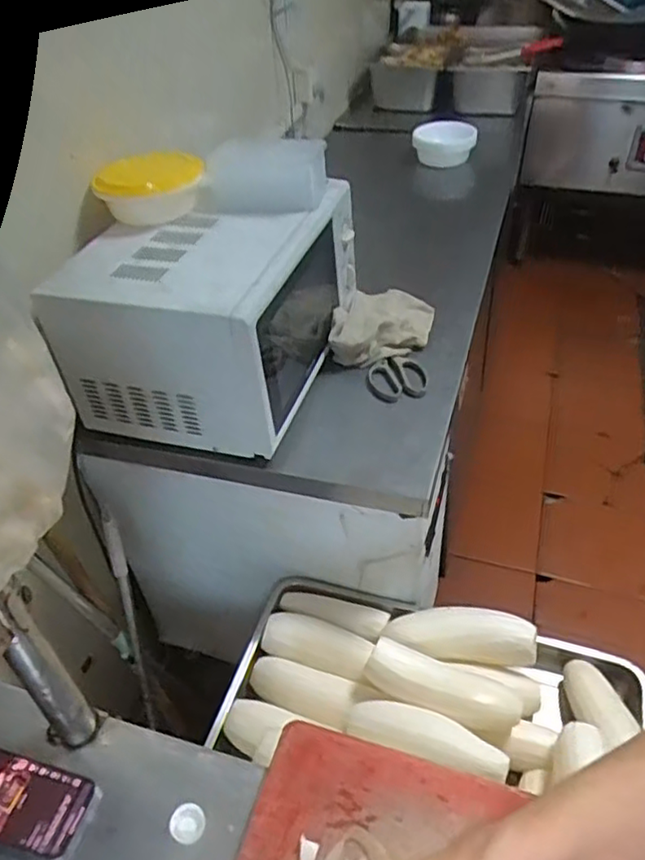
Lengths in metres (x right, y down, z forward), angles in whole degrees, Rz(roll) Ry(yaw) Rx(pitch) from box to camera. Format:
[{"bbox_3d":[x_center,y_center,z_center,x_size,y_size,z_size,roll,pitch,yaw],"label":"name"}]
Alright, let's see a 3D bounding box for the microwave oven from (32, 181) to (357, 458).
[{"bbox_3d":[-0.172,-0.212,1.059,0.341,0.245,0.434,10,44,14],"label":"microwave oven"}]

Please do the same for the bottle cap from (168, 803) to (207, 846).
[{"bbox_3d":[-0.120,0.353,0.578,0.030,0.013,0.031,-2,42,2],"label":"bottle cap"}]

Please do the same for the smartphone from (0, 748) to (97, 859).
[{"bbox_3d":[-0.289,0.341,0.599,0.139,0.006,0.068,12,47,11],"label":"smartphone"}]

